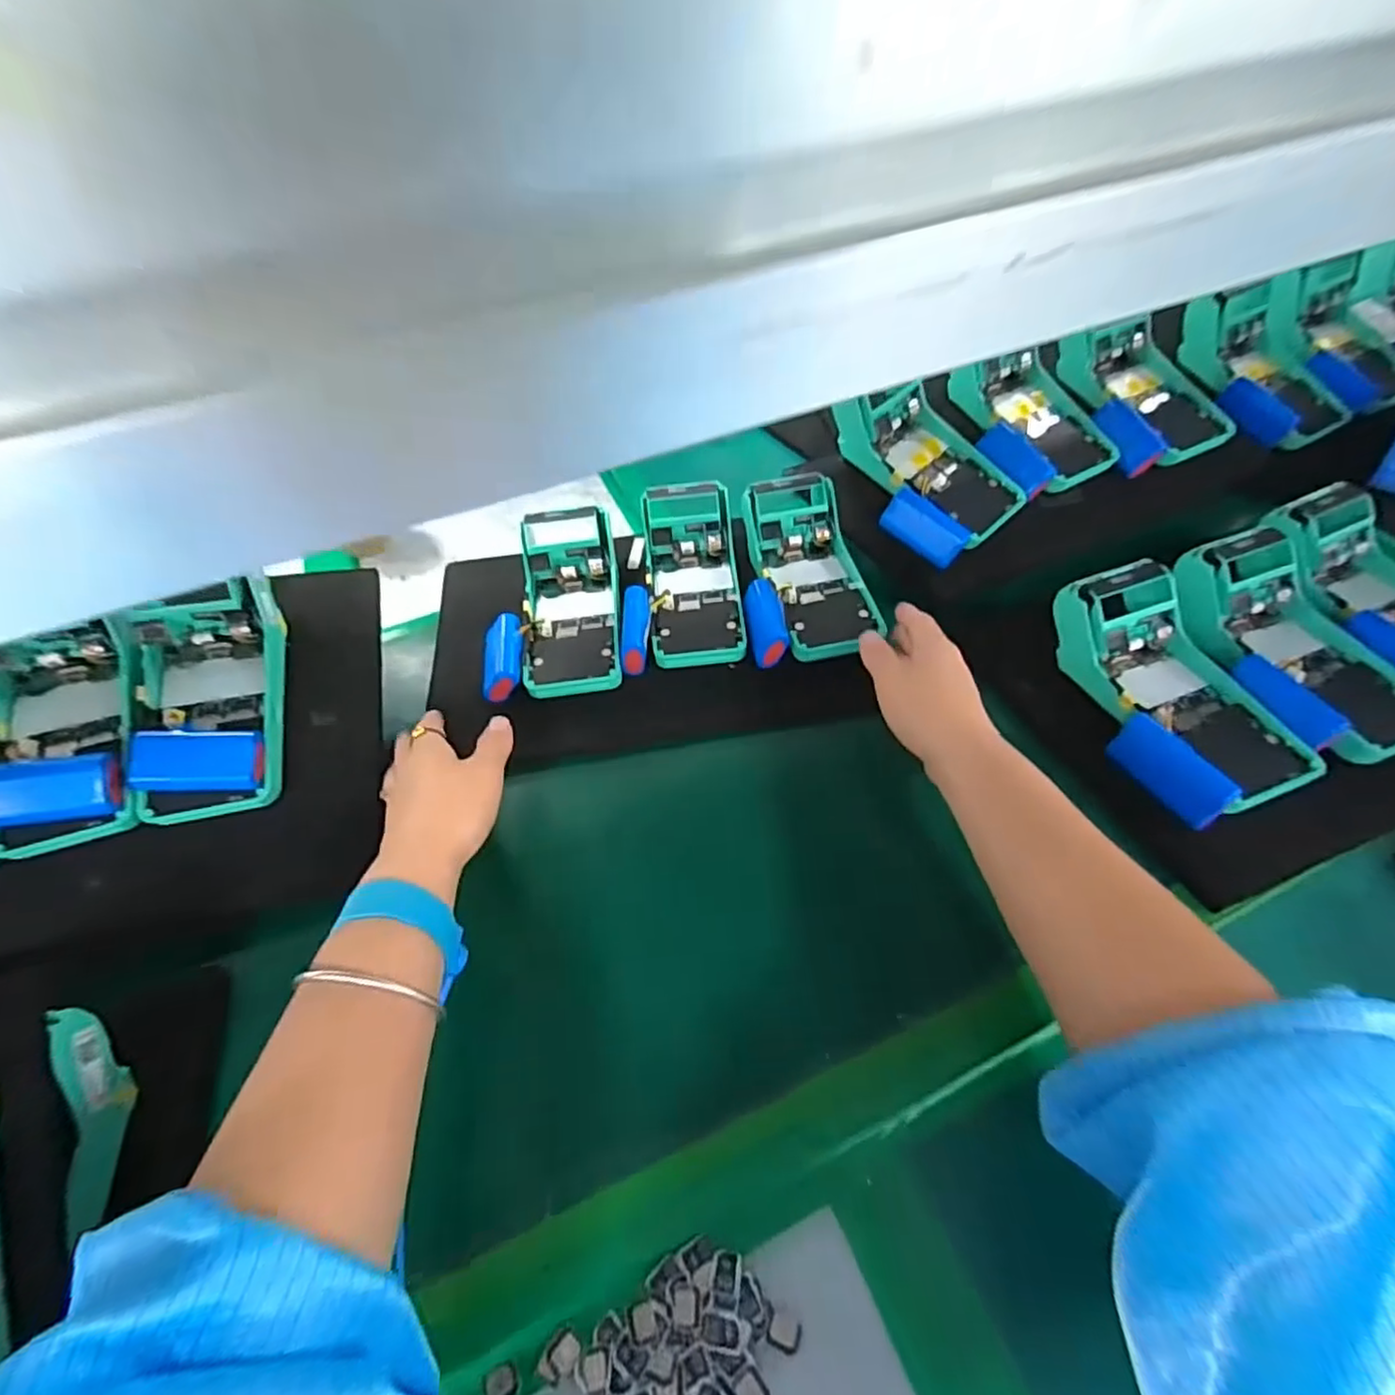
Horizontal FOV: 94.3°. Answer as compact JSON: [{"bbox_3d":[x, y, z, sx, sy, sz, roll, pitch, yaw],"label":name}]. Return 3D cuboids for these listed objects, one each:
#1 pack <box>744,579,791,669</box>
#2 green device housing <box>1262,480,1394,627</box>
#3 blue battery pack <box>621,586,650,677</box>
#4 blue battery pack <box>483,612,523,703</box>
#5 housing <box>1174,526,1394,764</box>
[{"bbox_3d":[0.054,-0.062,0.504,0.028,0.023,0.077,-4,59,-4],"label":"pack"},{"bbox_3d":[0.496,-0.082,0.460,0.099,0.074,0.159,-14,43,-14],"label":"green device housing"},{"bbox_3d":[-0.048,-0.056,0.508,0.021,0.023,0.074,-1,64,0],"label":"blue battery pack"},{"bbox_3d":[-0.152,-0.035,0.505,0.032,0.022,0.075,-5,58,-4],"label":"blue battery pack"},{"bbox_3d":[0.405,-0.042,0.430,0.103,0.062,0.157,-16,44,-16],"label":"housing"}]

